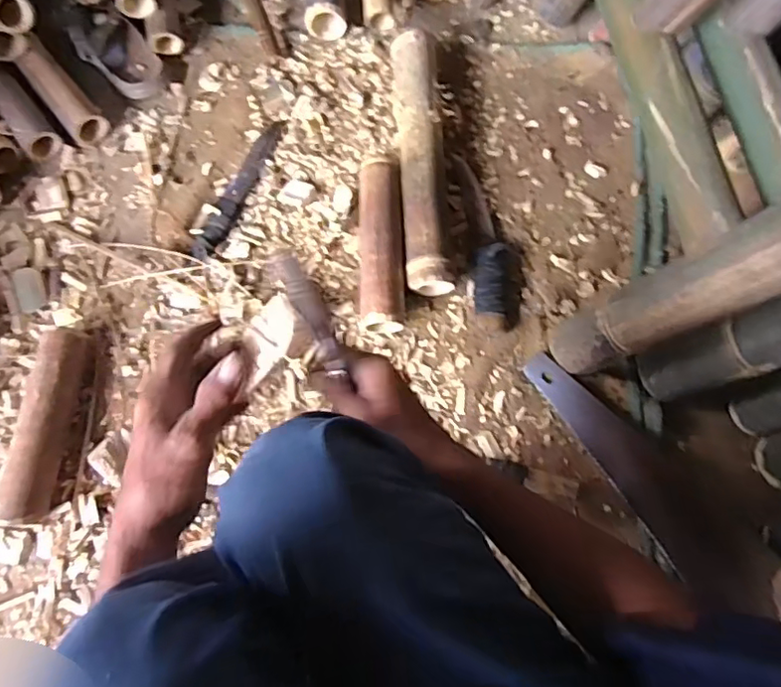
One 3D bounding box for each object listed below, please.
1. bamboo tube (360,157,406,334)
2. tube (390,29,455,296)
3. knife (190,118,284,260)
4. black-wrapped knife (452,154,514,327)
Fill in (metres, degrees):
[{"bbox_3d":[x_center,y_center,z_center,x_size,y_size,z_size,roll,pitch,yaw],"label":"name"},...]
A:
[{"bbox_3d":[-0.012,-0.140,0.806,0.059,0.052,0.251,-1,71,1],"label":"bamboo tube"},{"bbox_3d":[0.048,-0.265,0.840,0.075,0.068,0.410,-3,71,0],"label":"tube"},{"bbox_3d":[-0.222,-0.232,0.859,0.035,0.012,0.252,23,73,8],"label":"knife"},{"bbox_3d":[0.138,-0.150,0.820,0.059,0.030,0.279,-4,71,-1],"label":"black-wrapped knife"}]

